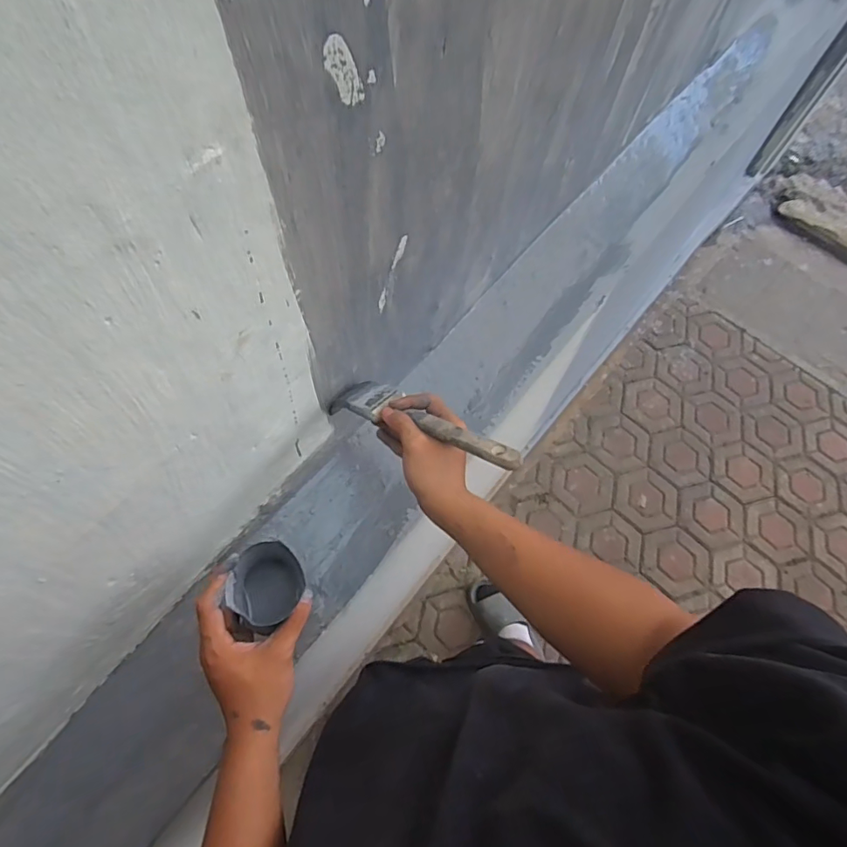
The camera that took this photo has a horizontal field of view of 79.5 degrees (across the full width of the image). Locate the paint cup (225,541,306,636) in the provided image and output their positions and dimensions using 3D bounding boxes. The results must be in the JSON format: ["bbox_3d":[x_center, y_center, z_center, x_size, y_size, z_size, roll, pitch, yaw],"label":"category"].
[{"bbox_3d":[-0.149,0.155,0.485,0.060,0.055,0.074,40,71,15],"label":"paint cup"}]

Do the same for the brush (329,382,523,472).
[{"bbox_3d":[-0.008,-0.005,0.541,0.268,0.030,0.048,21,63,40],"label":"brush"}]

